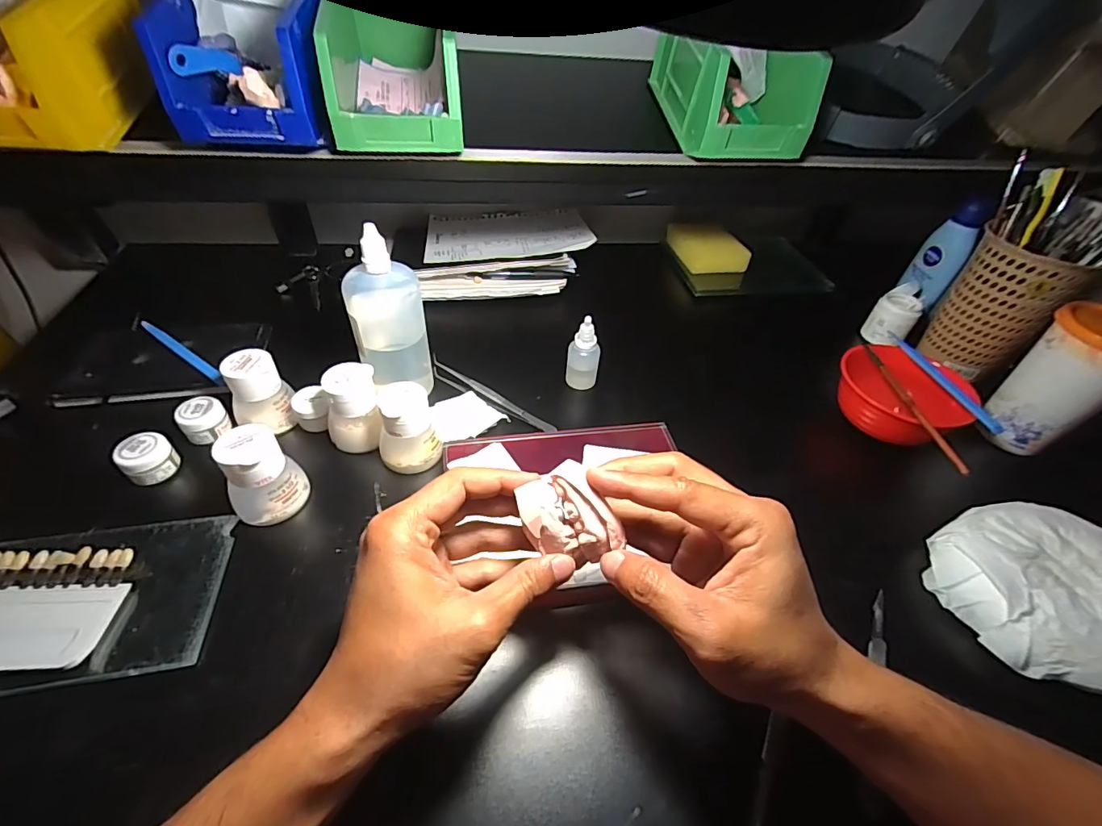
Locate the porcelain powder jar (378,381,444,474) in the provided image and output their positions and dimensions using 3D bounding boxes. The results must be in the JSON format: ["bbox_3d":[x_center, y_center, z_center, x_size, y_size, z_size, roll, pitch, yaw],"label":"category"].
[{"bbox_3d":[-0.115,0.012,0.375,0.047,0.063,0.045,3,46,-3],"label":"porcelain powder jar"}]

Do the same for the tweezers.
[{"bbox_3d":[-0.057,-0.015,0.442,0.136,0.019,0.013,25,49,18],"label":"tweezers"}]

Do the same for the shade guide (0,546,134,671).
[{"bbox_3d":[-0.344,0.118,0.285,0.151,0.012,0.071,1,46,-5],"label":"shade guide"}]

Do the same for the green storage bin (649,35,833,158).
[{"bbox_3d":[0.170,-0.312,0.452,0.100,0.069,0.161,-5,50,-7],"label":"green storage bin"}]

